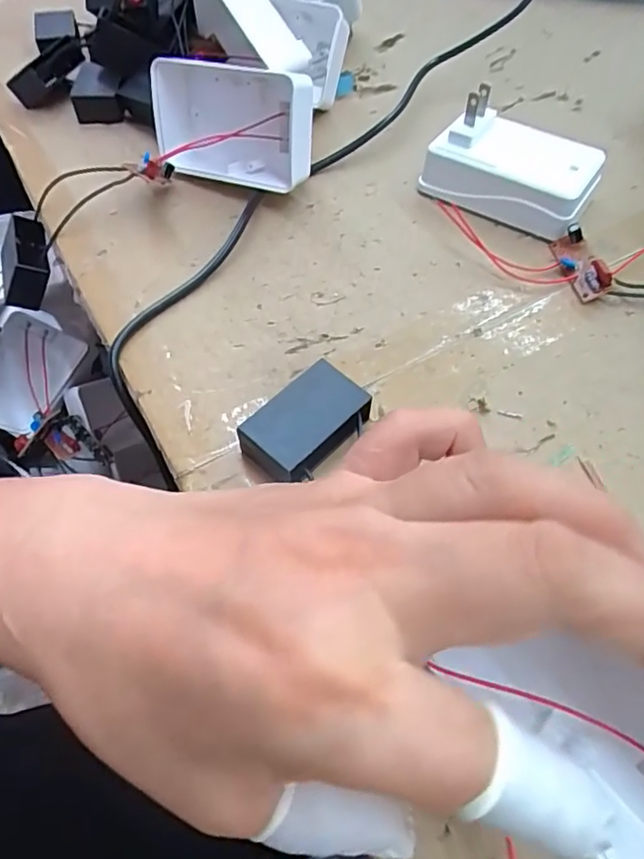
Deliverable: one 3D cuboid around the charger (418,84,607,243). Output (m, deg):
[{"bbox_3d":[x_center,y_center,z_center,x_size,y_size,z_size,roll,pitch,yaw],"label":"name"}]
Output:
[{"bbox_3d":[0.104,-0.145,0.305,0.089,0.039,0.052,29,61,18],"label":"charger"}]

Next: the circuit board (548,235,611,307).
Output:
[{"bbox_3d":[0.129,-0.085,0.278,0.014,0.016,0.043,-8,57,-6],"label":"circuit board"}]

